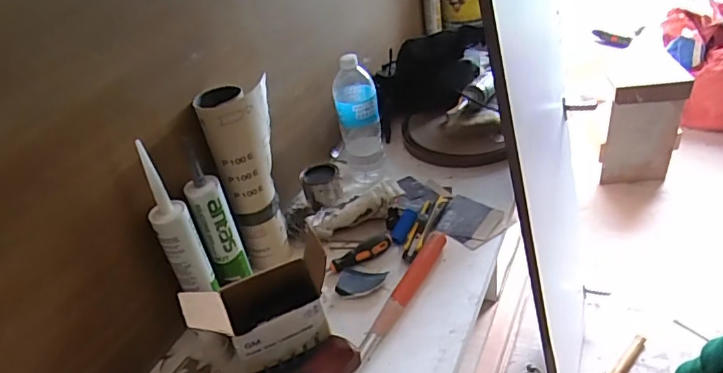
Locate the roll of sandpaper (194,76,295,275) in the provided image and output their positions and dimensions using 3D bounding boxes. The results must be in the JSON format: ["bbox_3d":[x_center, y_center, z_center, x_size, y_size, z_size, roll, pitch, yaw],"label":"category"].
[{"bbox_3d":[-0.172,-0.016,0.838,0.087,0.288,0.102,-6,36,6],"label":"roll of sandpaper"}]

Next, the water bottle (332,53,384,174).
[{"bbox_3d":[-0.006,-0.137,1.003,0.084,0.215,0.074,-6,39,0],"label":"water bottle"}]

